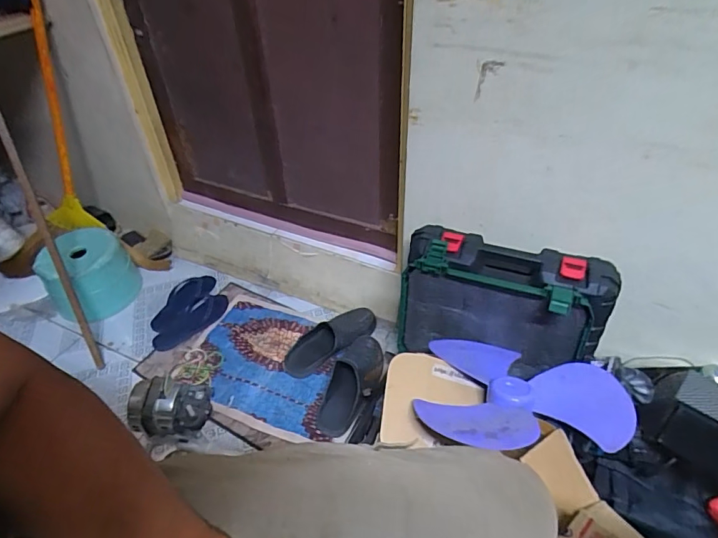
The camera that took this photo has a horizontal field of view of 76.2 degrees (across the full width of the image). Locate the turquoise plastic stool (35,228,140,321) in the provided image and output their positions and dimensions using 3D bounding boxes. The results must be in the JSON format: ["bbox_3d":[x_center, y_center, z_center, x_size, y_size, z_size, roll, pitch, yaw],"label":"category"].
[{"bbox_3d":[-0.791,0.010,1.349,0.230,0.198,0.187,-25,47,-24],"label":"turquoise plastic stool"}]

